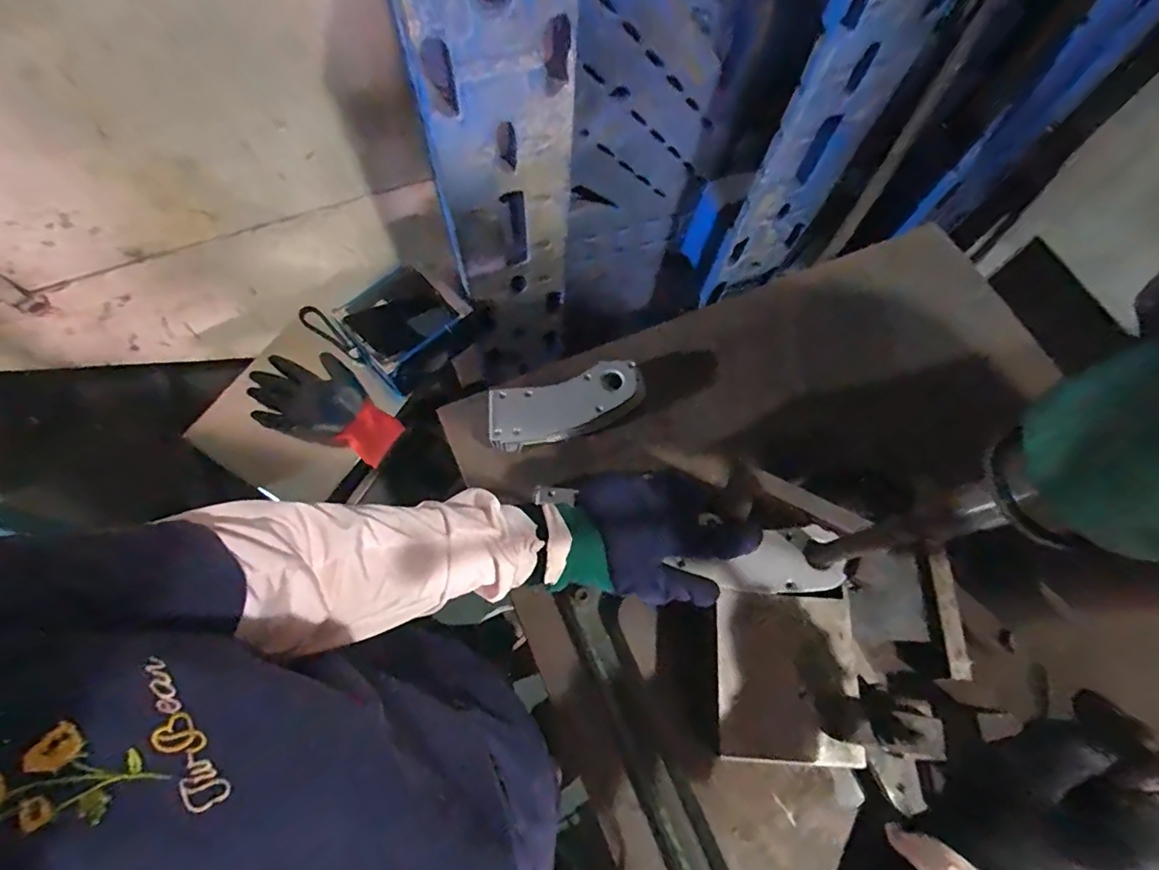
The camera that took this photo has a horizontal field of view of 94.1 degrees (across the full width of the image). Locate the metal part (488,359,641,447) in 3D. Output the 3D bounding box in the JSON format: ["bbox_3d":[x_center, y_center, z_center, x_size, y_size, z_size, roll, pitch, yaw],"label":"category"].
[{"bbox_3d":[-0.018,-0.030,0.632,0.179,0.058,0.067,-15,70,-7],"label":"metal part"}]

